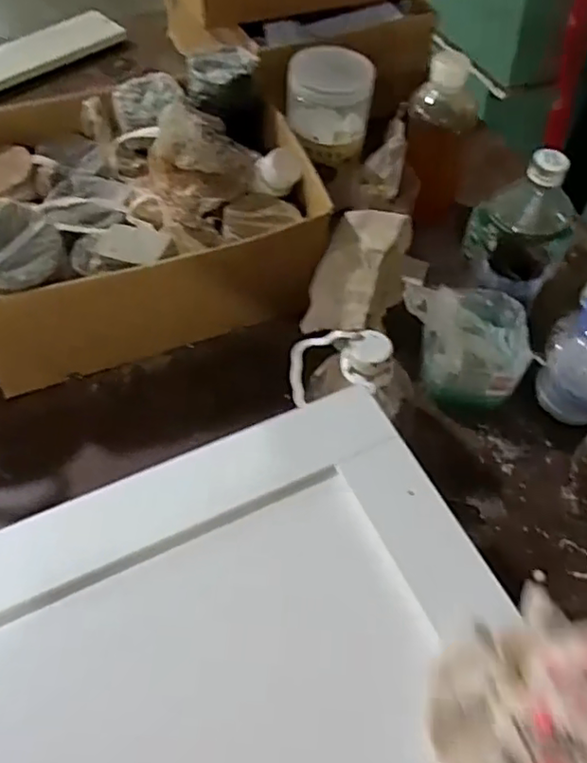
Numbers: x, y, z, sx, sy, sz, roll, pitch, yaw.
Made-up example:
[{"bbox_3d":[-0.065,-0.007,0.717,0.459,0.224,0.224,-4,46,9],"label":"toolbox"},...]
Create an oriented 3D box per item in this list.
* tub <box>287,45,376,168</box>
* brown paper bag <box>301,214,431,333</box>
[{"bbox_3d":[0.036,-0.283,0.635,0.081,0.089,0.082,1,55,-2],"label":"tub"},{"bbox_3d":[0.059,-0.096,0.567,0.074,0.050,0.122,20,87,7],"label":"brown paper bag"}]

